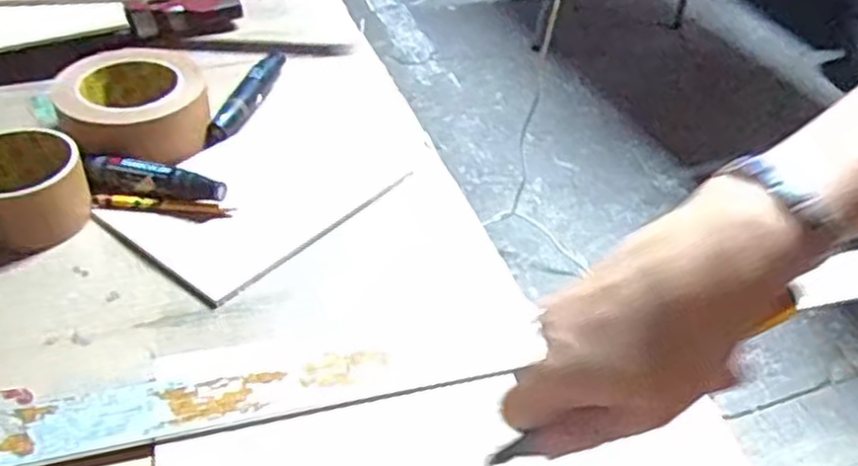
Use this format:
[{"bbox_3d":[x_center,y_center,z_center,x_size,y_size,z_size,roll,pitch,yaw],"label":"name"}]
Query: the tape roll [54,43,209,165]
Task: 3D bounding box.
[{"bbox_3d":[-0.238,-0.101,0.610,0.112,0.054,0.134,-14,45,-19],"label":"tape roll"}]

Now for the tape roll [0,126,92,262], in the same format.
[{"bbox_3d":[-0.284,-0.028,0.527,0.082,0.049,0.084,2,42,-2],"label":"tape roll"}]

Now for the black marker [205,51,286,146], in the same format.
[{"bbox_3d":[-0.158,-0.123,0.667,0.020,0.024,0.152,10,42,6],"label":"black marker"}]

